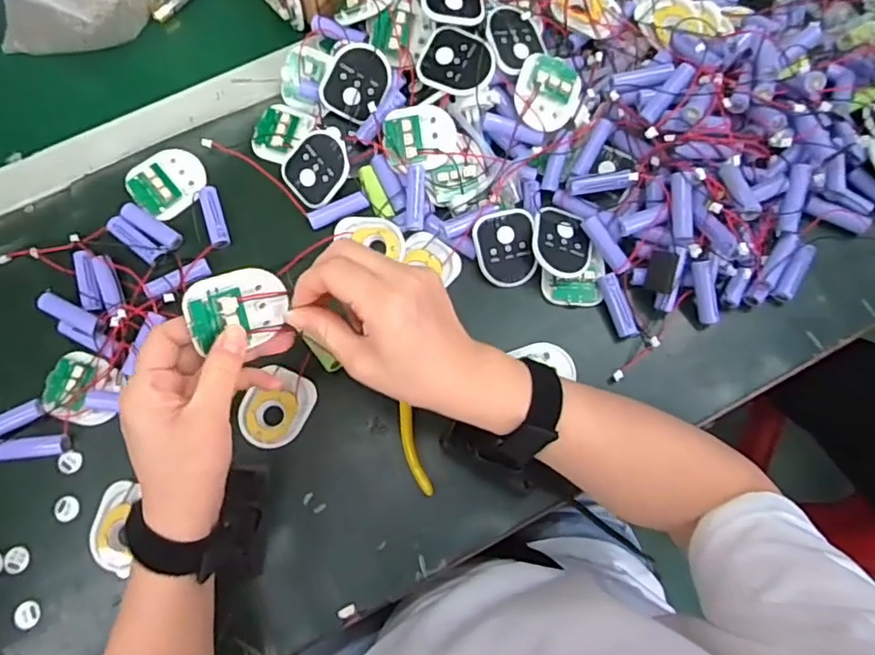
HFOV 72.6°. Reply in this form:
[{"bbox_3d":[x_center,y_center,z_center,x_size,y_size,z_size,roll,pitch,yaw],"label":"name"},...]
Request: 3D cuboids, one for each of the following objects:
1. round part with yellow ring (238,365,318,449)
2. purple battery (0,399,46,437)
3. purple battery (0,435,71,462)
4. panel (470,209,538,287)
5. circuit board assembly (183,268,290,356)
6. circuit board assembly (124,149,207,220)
[{"bbox_3d":[-0.120,0.060,0.444,0.046,0.007,0.057,28,76,6],"label":"round part with yellow ring"},{"bbox_3d":[-0.314,0.069,0.437,0.050,0.014,0.017,-30,78,-9],"label":"purple battery"},{"bbox_3d":[-0.295,0.088,0.433,0.051,0.012,0.015,-6,75,-3],"label":"purple battery"},{"bbox_3d":[0.053,-0.062,0.466,0.046,0.008,0.058,-8,97,-9],"label":"panel"},{"bbox_3d":[-0.114,-0.011,0.341,0.055,0.013,0.042,-8,109,-37],"label":"circuit board assembly"},{"bbox_3d":[-0.216,-0.117,0.478,0.058,0.009,0.052,-36,79,-10],"label":"circuit board assembly"}]

